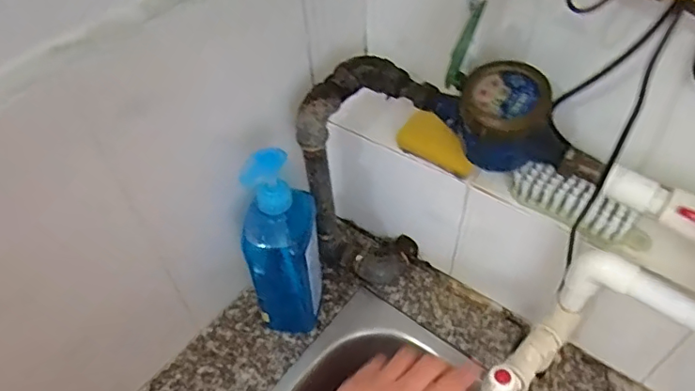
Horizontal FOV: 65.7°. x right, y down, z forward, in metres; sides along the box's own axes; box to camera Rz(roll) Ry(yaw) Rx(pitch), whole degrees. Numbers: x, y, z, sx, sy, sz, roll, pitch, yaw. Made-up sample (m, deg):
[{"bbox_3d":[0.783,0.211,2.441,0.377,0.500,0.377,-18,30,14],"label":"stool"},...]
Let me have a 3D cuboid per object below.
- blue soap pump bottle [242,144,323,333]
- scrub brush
[{"bbox_3d":[-0.072,0.054,0.603,0.074,0.271,0.083,-2,50,1],"label":"blue soap pump bottle"},{"bbox_3d":[0.232,0.010,0.538,0.138,0.041,0.035,29,57,24],"label":"scrub brush"}]

